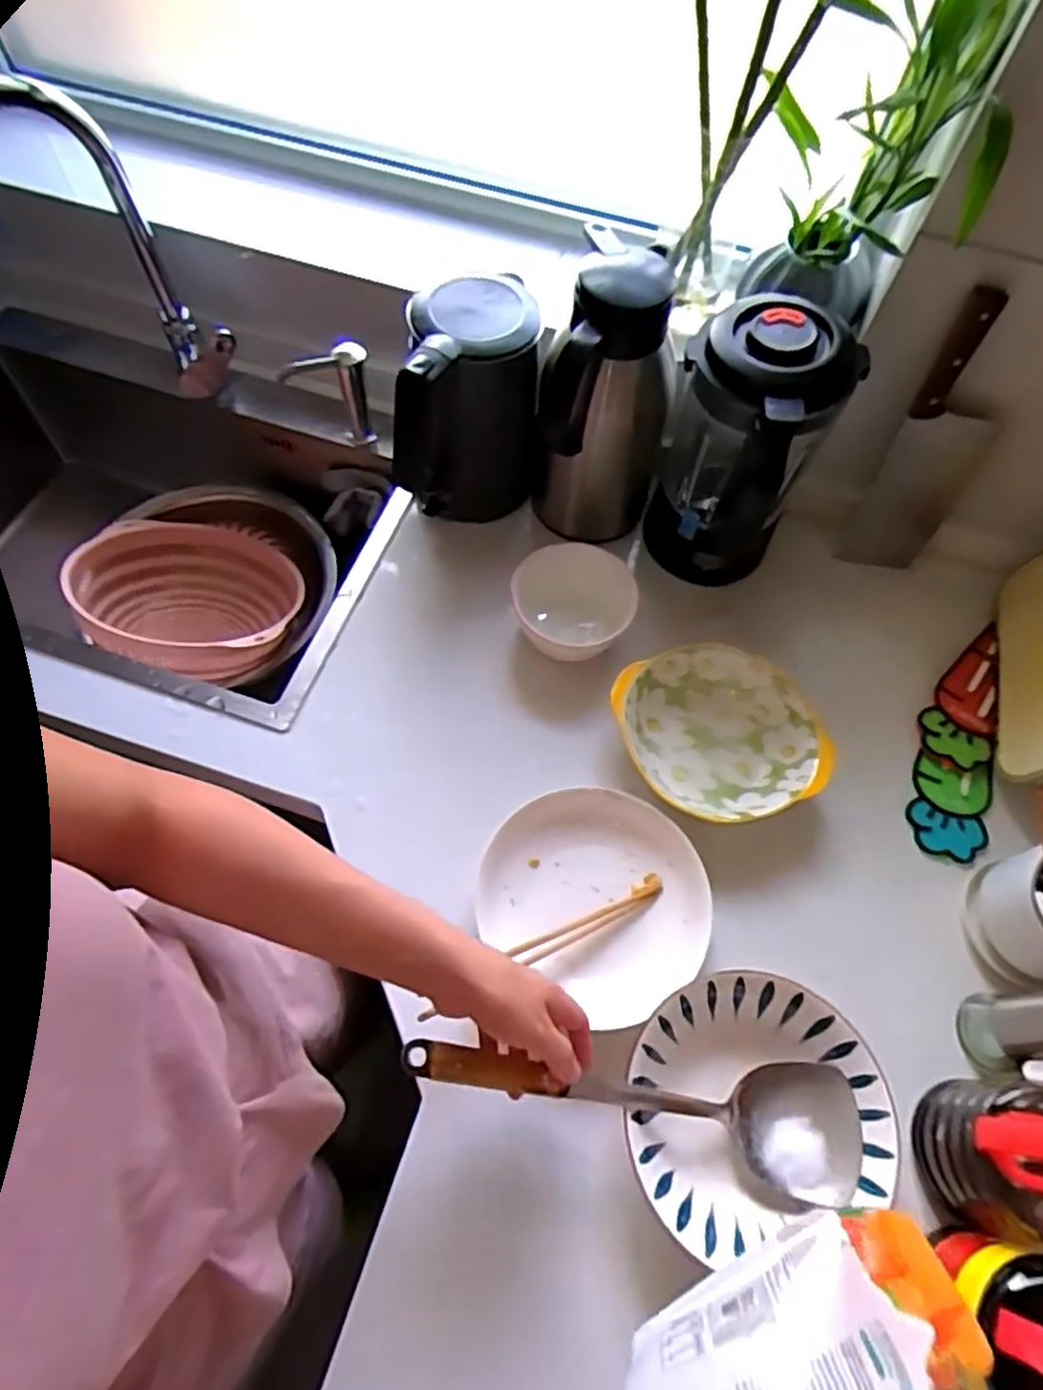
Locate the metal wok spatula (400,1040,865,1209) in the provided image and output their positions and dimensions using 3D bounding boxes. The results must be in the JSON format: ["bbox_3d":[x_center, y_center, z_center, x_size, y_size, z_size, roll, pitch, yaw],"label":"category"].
[{"bbox_3d":[0.085,0.304,0.536,0.345,0.050,0.090,14,63,-13],"label":"metal wok spatula"}]

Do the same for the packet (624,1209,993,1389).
[{"bbox_3d":[0.148,0.359,0.405,0.185,0.109,0.018,-29,100,6],"label":"packet"}]

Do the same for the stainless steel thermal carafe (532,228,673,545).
[{"bbox_3d":[0.083,-0.298,0.779,0.133,0.281,0.145,12,64,3],"label":"stainless steel thermal carafe"}]

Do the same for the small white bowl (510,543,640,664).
[{"bbox_3d":[0.050,-0.094,0.799,0.124,0.080,0.128,1,64,-2],"label":"small white bowl"}]

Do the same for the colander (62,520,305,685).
[{"bbox_3d":[-0.418,-0.112,0.954,0.291,0.131,0.301,11,37,-18],"label":"colander"}]

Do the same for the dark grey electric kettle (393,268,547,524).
[{"bbox_3d":[-0.063,-0.314,0.802,0.152,0.220,0.152,1,64,-2],"label":"dark grey electric kettle"}]

